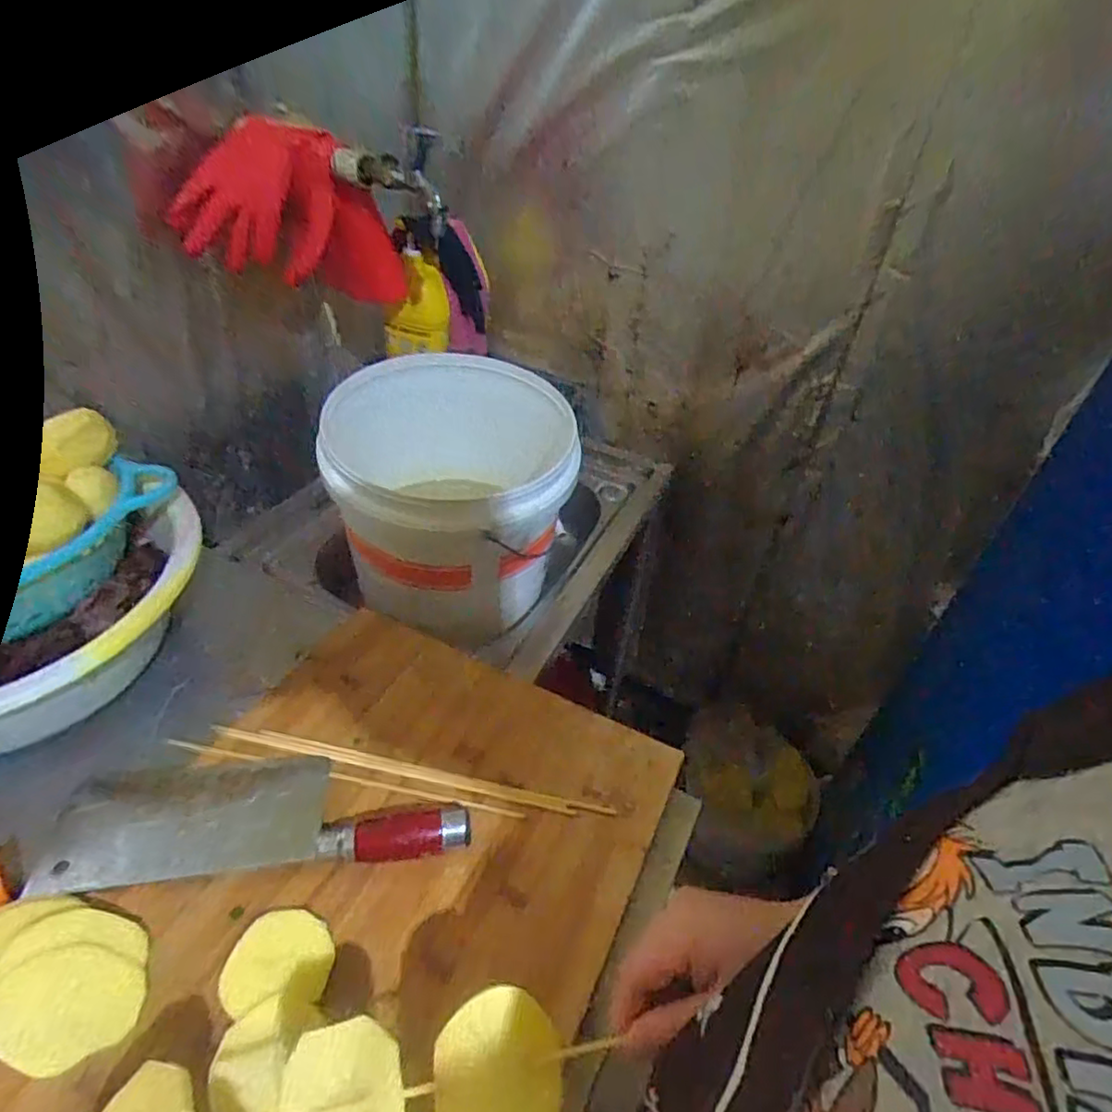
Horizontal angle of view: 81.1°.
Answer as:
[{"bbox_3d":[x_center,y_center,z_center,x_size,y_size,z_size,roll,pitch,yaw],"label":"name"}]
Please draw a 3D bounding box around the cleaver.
[{"bbox_3d":[-0.224,0.189,0.496,0.302,0.024,0.097,-1,40,-8],"label":"cleaver"}]

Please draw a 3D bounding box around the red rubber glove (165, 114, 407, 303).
[{"bbox_3d":[-0.397,-0.477,0.940,0.284,0.228,0.092,7,39,0],"label":"red rubber glove"}]

